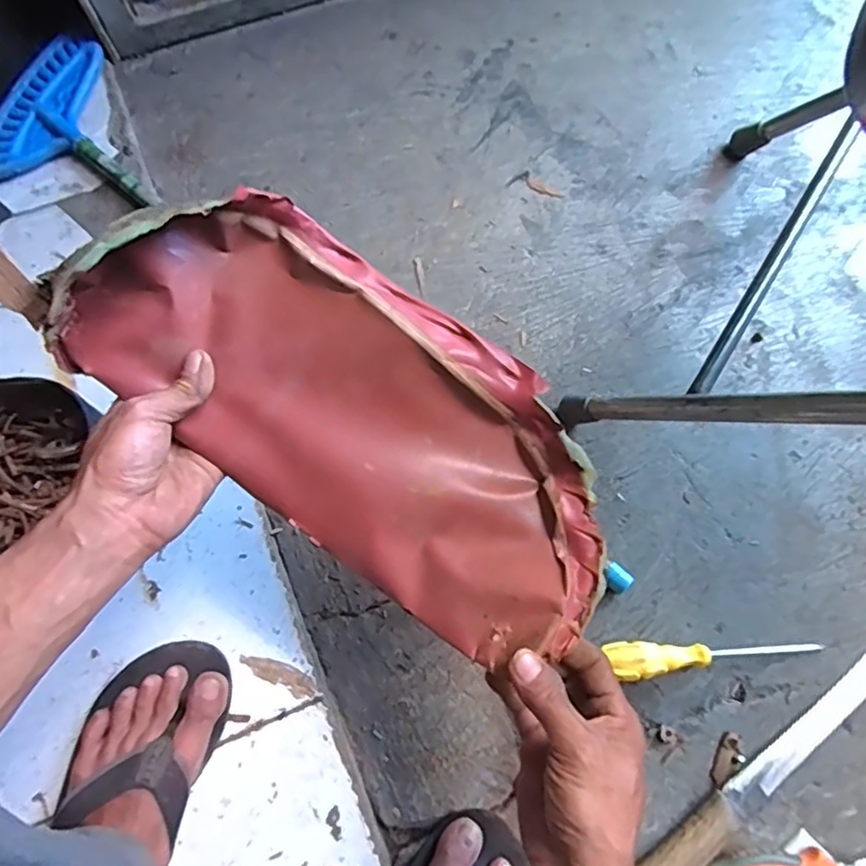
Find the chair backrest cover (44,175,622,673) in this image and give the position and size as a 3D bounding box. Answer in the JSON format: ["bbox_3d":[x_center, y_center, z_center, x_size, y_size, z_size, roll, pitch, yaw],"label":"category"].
[{"bbox_3d":[-0.044,-0.012,0.401,0.367,0.086,0.168,37,77,-2],"label":"chair backrest cover"}]

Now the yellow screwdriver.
[{"bbox_3d":[0.263,0.205,0.567,0.205,0.027,0.032,-4,74,-2],"label":"yellow screwdriver"}]

